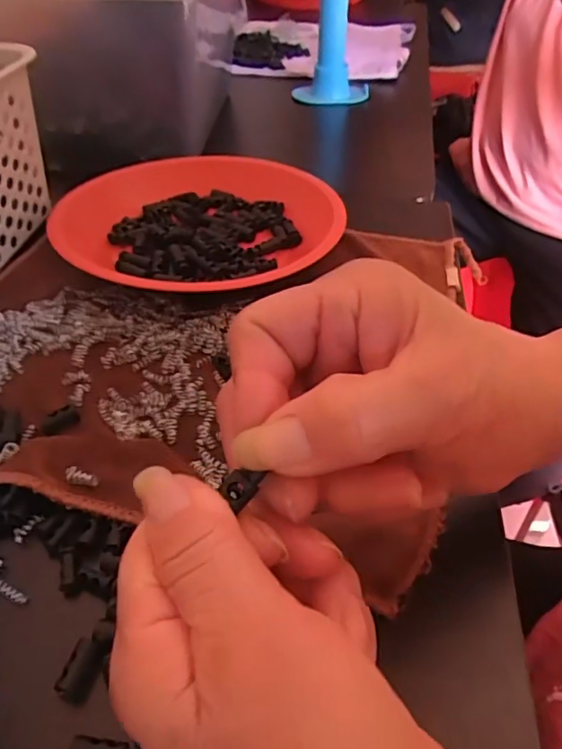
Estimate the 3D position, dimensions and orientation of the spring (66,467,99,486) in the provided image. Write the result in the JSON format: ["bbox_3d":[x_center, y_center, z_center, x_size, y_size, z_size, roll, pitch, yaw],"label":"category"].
[{"bbox_3d":[-0.088,0.045,0.253,0.015,0.004,0.006,5,44,3],"label":"spring"}]

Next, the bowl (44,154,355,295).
[{"bbox_3d":[-0.058,-0.112,0.408,0.188,0.028,0.204,1,43,-1],"label":"bowl"}]

